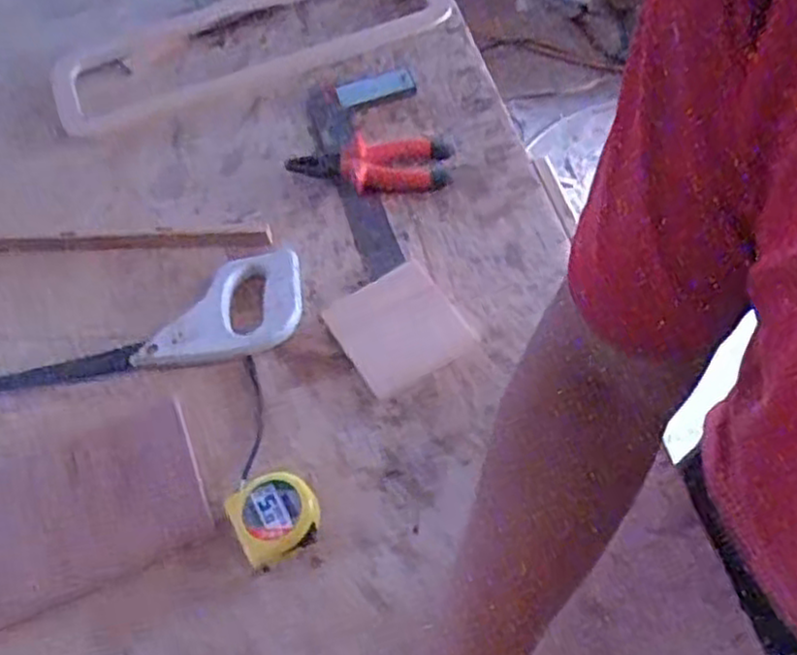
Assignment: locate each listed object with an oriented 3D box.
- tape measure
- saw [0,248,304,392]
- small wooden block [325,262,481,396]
[{"bbox_3d":[-0.097,0.150,0.599,0.065,0.035,0.062,-25,58,-11],"label":"tape measure"},{"bbox_3d":[-0.248,0.023,0.695,0.349,0.029,0.096,-22,58,-9],"label":"saw"},{"bbox_3d":[0.002,-0.001,0.711,0.109,0.014,0.109,-30,59,-14],"label":"small wooden block"}]

